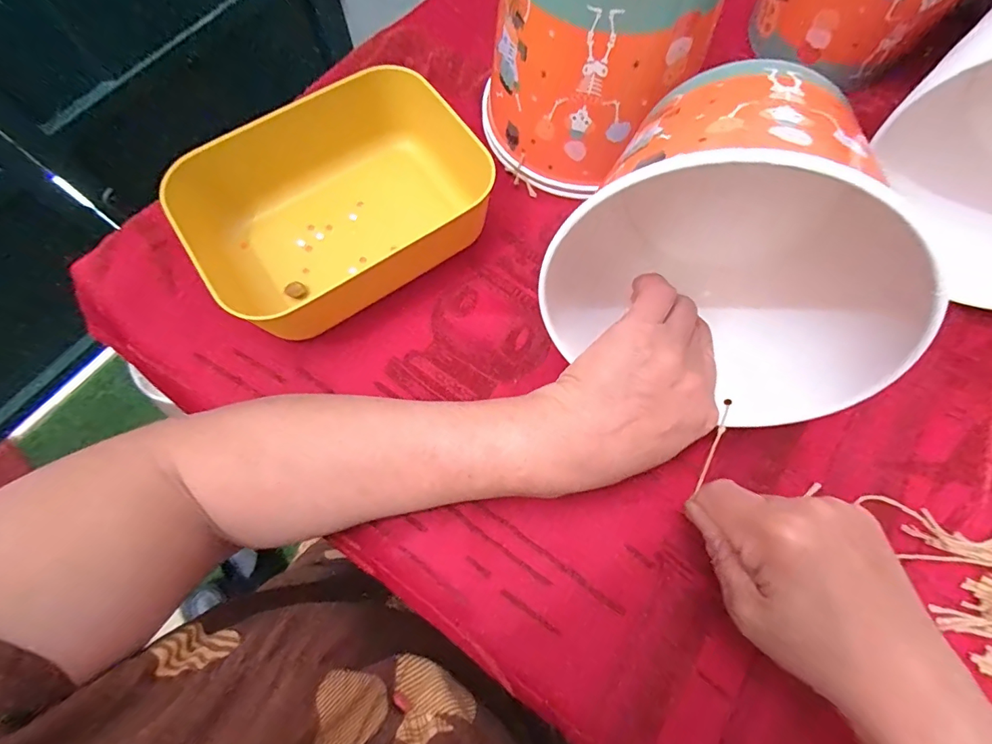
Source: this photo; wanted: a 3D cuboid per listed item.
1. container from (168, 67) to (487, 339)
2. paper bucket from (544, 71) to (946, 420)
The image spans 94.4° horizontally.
[{"bbox_3d":[-0.112,-0.113,0.320,0.178,0.059,0.143,-33,74,-10],"label":"container"},{"bbox_3d":[0.133,-0.069,0.242,0.158,0.165,0.149,31,74,10],"label":"paper bucket"}]

